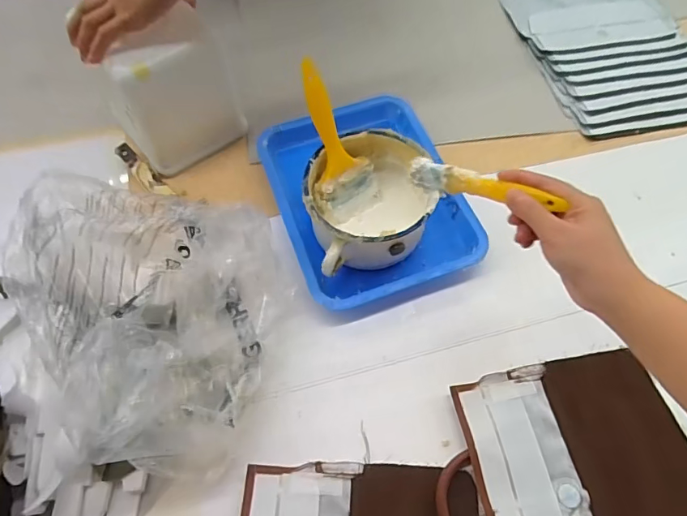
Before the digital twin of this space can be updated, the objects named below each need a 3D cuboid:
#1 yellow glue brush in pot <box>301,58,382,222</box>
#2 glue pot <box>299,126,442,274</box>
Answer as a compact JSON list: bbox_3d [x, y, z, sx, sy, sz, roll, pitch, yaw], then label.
[{"bbox_3d":[-0.010,-0.127,0.510,0.075,0.178,0.015,-33,34,-18],"label":"yellow glue brush in pot"},{"bbox_3d":[0.027,-0.062,0.530,0.138,0.093,0.146,1,61,-1],"label":"glue pot"}]

